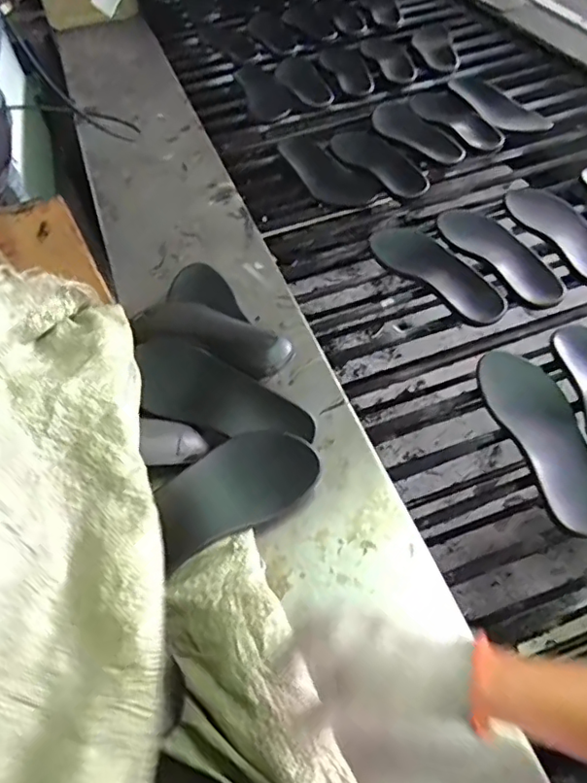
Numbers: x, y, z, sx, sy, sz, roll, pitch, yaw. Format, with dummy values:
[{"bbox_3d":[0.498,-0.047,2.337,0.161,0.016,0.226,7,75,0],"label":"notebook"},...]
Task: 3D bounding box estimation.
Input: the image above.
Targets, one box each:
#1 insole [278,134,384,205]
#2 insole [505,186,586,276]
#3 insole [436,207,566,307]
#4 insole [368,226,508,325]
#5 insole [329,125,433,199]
[{"bbox_3d":[0.056,-0.405,1.023,0.095,0.016,0.236,-40,64,-17],"label":"insole"},{"bbox_3d":[0.431,-0.265,0.882,0.094,0.012,0.264,-20,53,-10],"label":"insole"},{"bbox_3d":[0.322,-0.217,0.854,0.088,0.010,0.249,-26,55,-14],"label":"insole"},{"bbox_3d":[0.220,-0.190,0.838,0.096,0.017,0.257,-32,56,-18],"label":"insole"},{"bbox_3d":[0.160,-0.428,1.025,0.097,0.011,0.239,-26,55,-14],"label":"insole"}]

